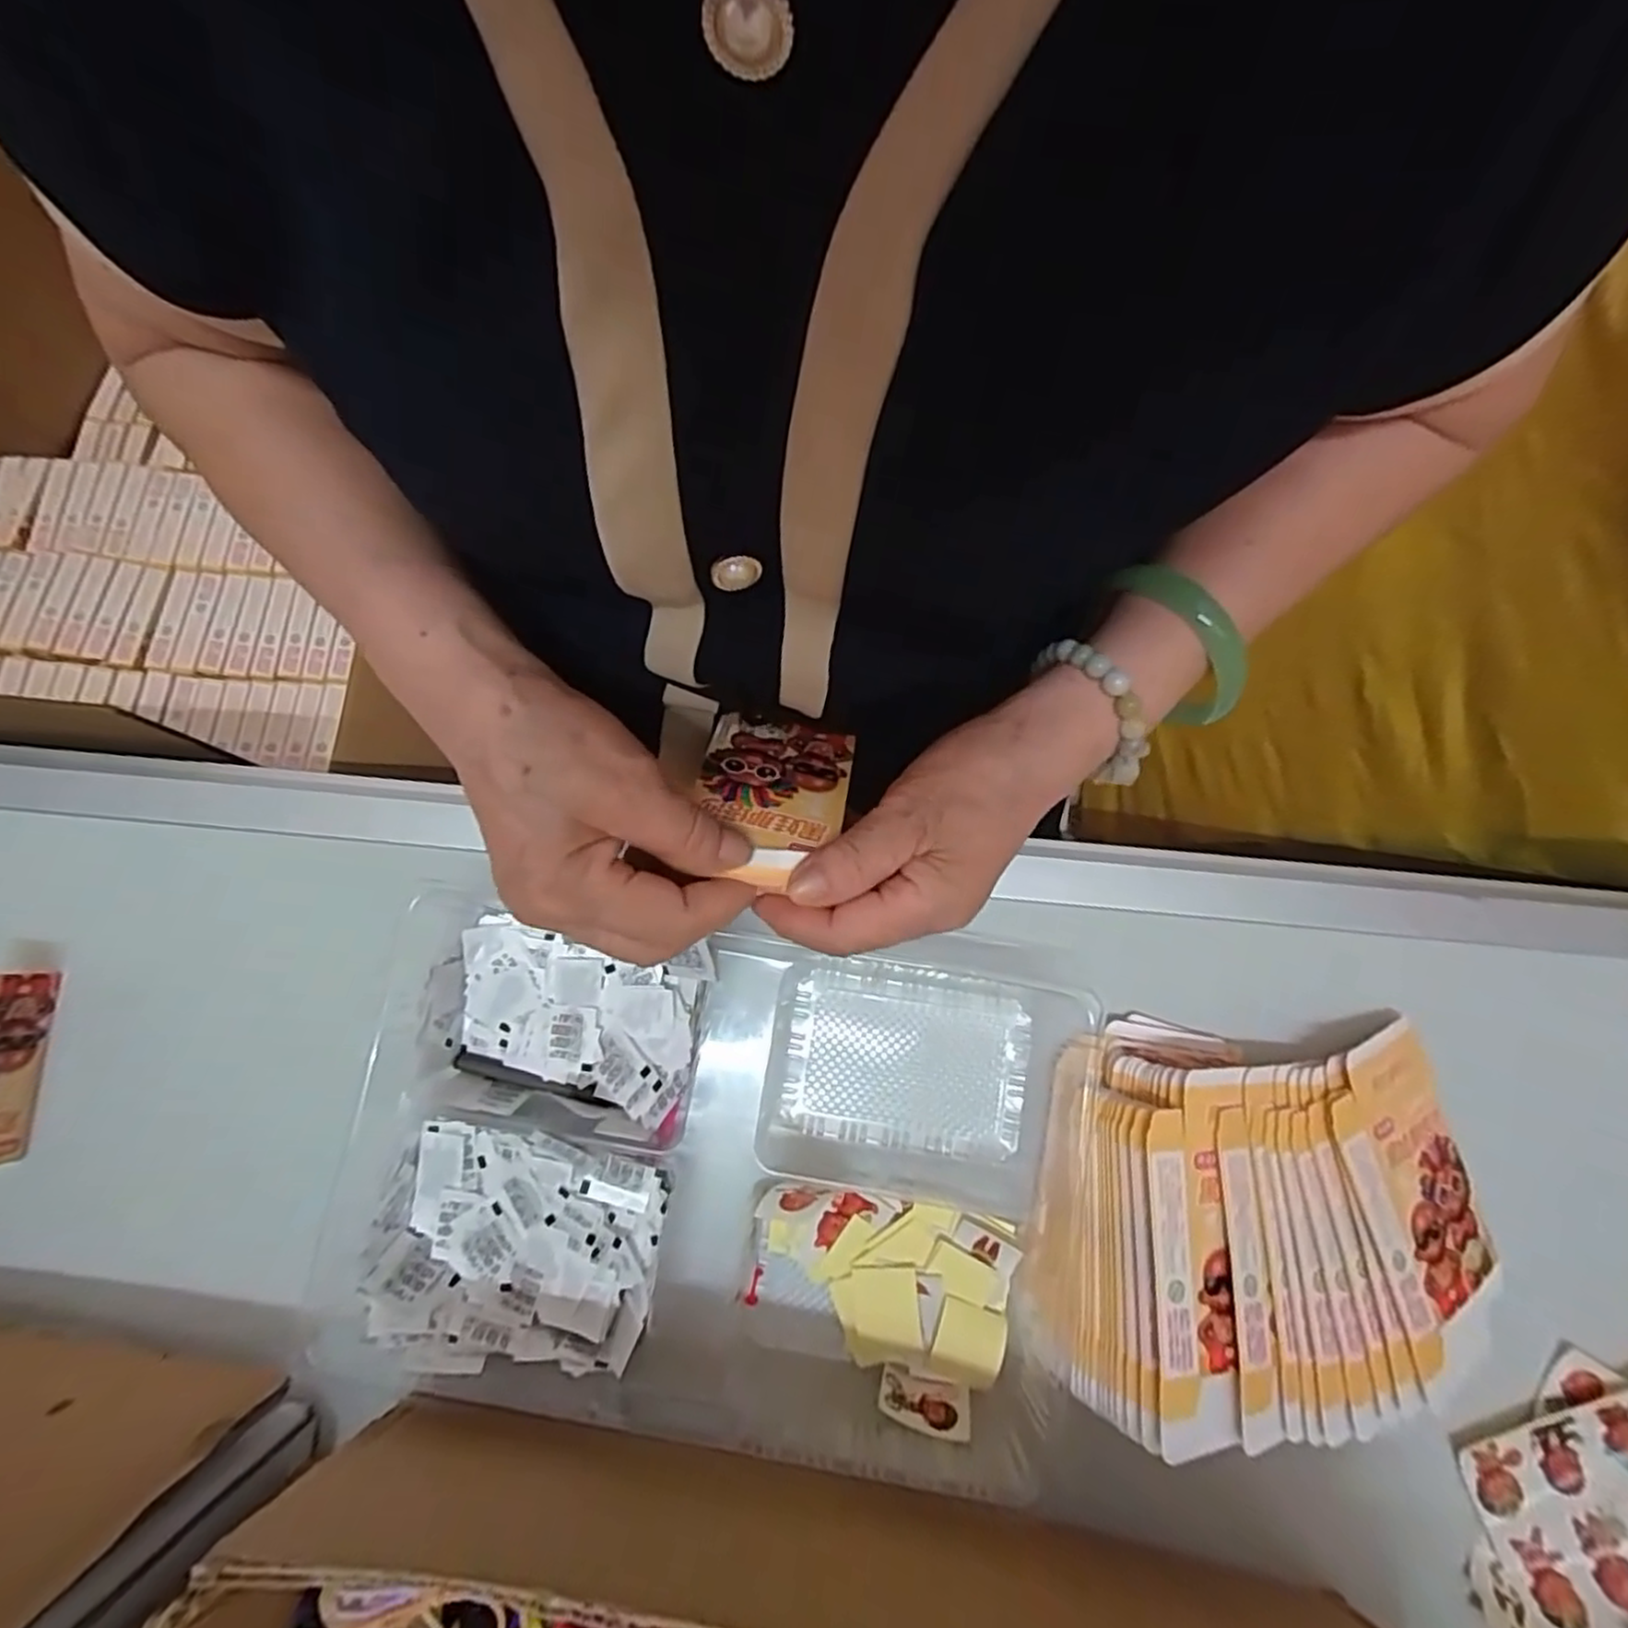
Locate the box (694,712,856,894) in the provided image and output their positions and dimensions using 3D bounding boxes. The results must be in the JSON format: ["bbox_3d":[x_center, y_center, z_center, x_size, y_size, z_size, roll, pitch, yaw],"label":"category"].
[{"bbox_3d":[-0.019,-0.008,0.324,0.063,0.023,0.082,14,45,-2],"label":"box"}]

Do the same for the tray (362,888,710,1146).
[{"bbox_3d":[-0.119,0.096,0.345,0.135,0.043,0.100,6,79,1],"label":"tray"}]

